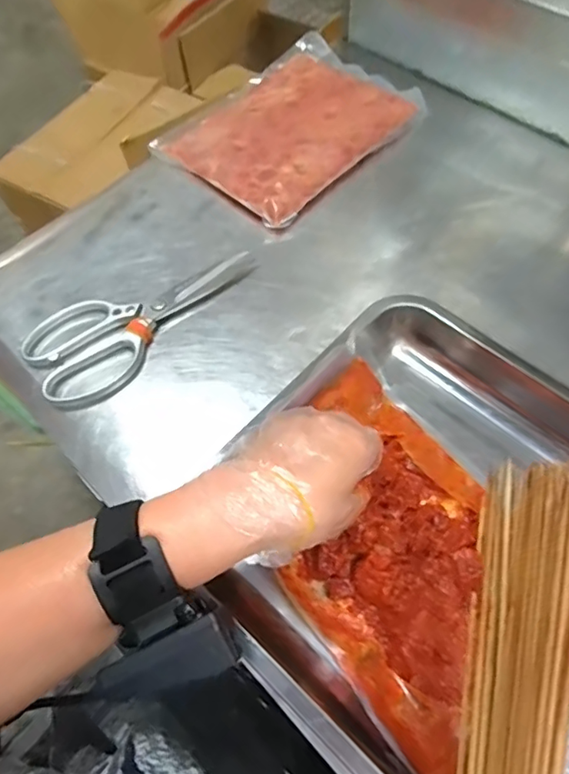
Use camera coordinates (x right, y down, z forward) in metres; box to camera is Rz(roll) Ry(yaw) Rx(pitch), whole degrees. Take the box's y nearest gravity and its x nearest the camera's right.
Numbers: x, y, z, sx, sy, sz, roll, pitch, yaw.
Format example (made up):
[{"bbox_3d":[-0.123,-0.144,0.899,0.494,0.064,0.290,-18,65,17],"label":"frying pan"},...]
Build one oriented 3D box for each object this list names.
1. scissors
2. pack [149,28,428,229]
[{"bbox_3d":[-0.137,-0.074,0.502,0.099,0.018,0.223,38,70,21],"label":"scissors"},{"bbox_3d":[0.015,-0.307,0.611,0.195,0.030,0.270,40,71,22],"label":"pack"}]

